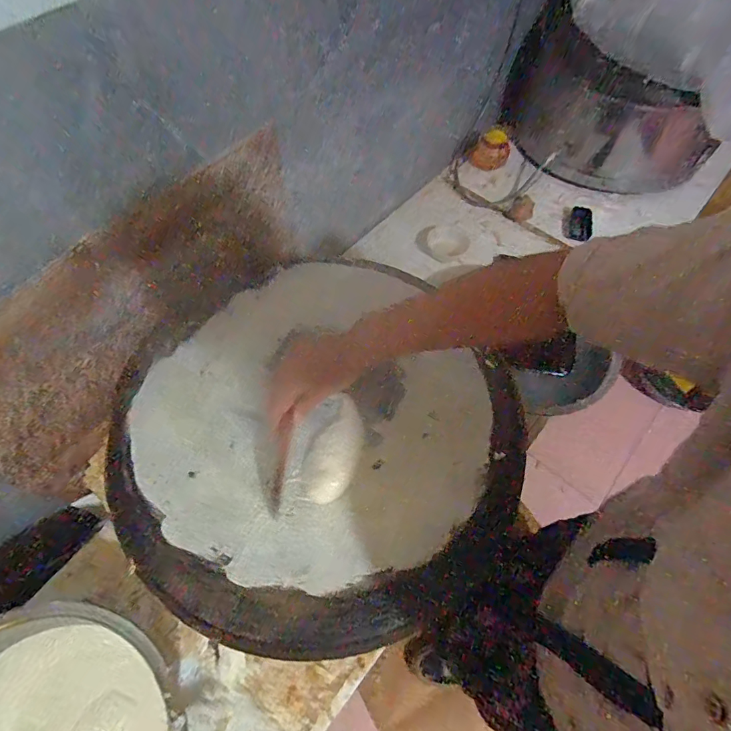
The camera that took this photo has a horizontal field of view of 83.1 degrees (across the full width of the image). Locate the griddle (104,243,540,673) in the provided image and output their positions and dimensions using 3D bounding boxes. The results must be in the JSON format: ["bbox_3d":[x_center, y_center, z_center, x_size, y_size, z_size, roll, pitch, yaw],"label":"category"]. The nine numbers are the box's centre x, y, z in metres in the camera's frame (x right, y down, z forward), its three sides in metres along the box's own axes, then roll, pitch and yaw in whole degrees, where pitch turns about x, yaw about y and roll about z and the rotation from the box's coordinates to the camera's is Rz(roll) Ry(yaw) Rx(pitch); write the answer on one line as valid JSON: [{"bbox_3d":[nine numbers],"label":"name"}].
[{"bbox_3d":[-0.062,0.080,0.545,0.488,0.027,0.502,0,65,0],"label":"griddle"}]

